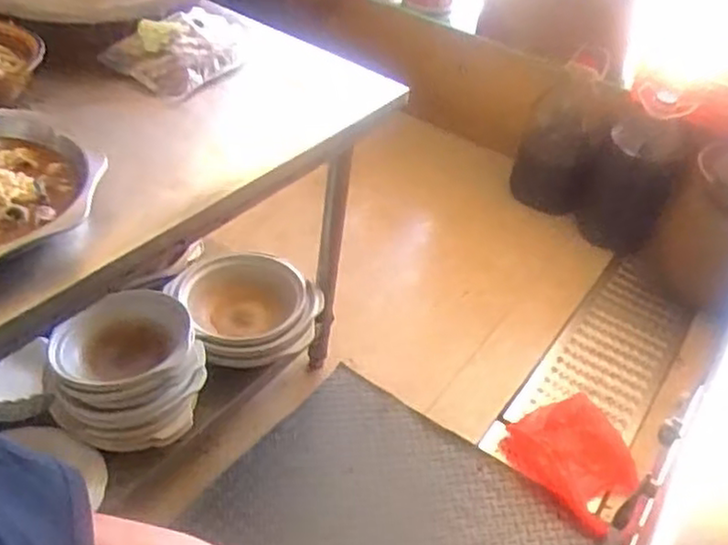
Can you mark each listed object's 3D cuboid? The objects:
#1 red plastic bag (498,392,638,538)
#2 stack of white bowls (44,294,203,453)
[{"bbox_3d":[0.497,0.419,1.673,0.303,0.061,0.273,36,48,29],"label":"red plastic bag"},{"bbox_3d":[-0.449,0.160,1.371,0.272,0.201,0.290,-4,42,-13],"label":"stack of white bowls"}]

